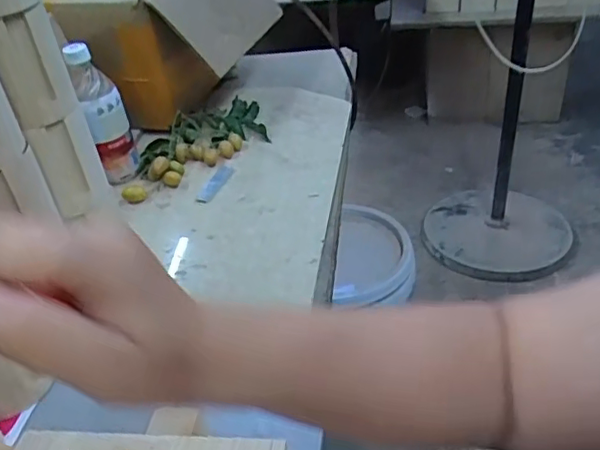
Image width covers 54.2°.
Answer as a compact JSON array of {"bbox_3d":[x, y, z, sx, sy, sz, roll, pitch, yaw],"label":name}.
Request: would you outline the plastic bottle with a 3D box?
[{"bbox_3d":[-0.253,-0.145,0.760,0.050,0.173,0.051,-22,38,-18],"label":"plastic bottle"}]

